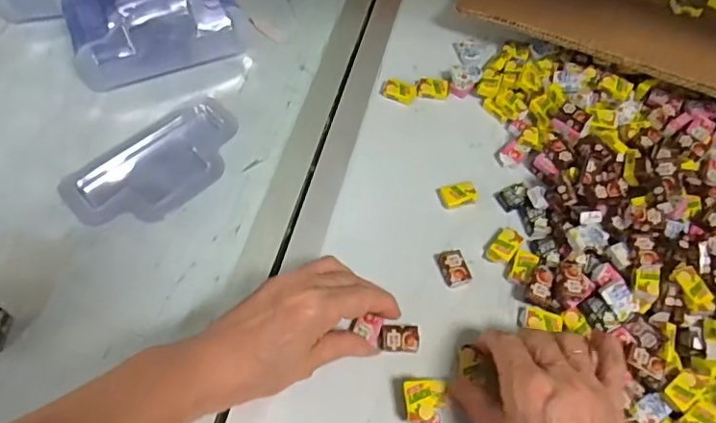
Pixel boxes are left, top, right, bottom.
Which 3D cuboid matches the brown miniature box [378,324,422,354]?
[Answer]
[{"bbox_3d":[0.029,0.087,0.372,0.027,0.007,0.019,3,60,0],"label":"brown miniature box"}]

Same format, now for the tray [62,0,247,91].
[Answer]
[{"bbox_3d":[-0.176,-0.170,0.470,0.143,0.076,0.089,-20,63,-13],"label":"tray"}]

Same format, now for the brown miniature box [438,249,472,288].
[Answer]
[{"bbox_3d":[0.070,0.042,0.398,0.018,0.010,0.027,-15,62,-10],"label":"brown miniature box"}]

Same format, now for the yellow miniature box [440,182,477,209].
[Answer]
[{"bbox_3d":[0.079,-0.013,0.429,0.026,0.009,0.019,-10,61,-8],"label":"yellow miniature box"}]

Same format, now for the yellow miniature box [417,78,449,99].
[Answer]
[{"bbox_3d":[0.066,-0.109,0.484,0.028,0.009,0.018,1,60,-1],"label":"yellow miniature box"}]

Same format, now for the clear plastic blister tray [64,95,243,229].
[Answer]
[{"bbox_3d":[-0.158,-0.038,0.433,0.139,0.014,0.081,-40,68,-21],"label":"clear plastic blister tray"}]

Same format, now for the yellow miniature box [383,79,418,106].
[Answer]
[{"bbox_3d":[0.036,-0.105,0.480,0.028,0.010,0.017,18,61,8],"label":"yellow miniature box"}]

